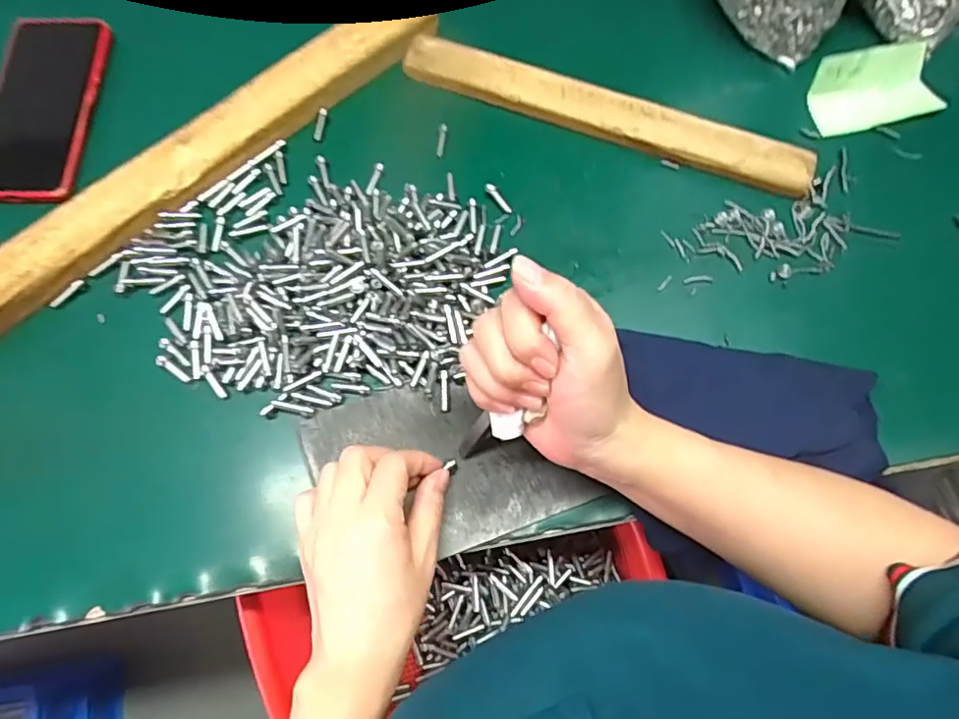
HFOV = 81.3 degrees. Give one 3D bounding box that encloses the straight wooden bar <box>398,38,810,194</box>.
[{"bbox_3d":[0.094,-0.189,0.429,0.317,0.012,0.040,18,74,4],"label":"straight wooden bar"}]

